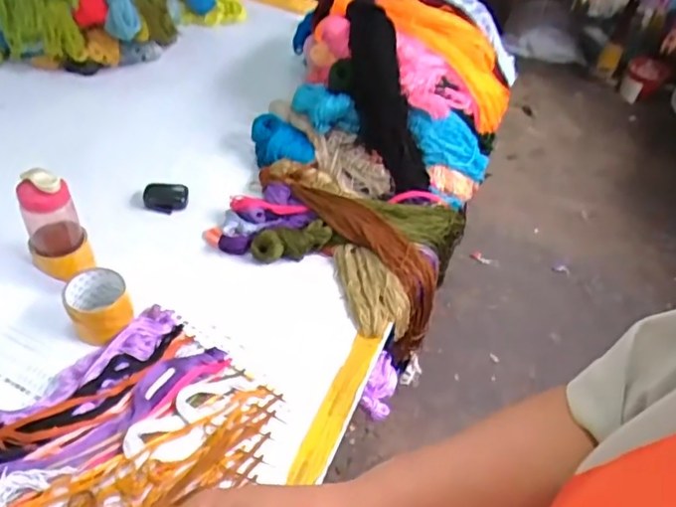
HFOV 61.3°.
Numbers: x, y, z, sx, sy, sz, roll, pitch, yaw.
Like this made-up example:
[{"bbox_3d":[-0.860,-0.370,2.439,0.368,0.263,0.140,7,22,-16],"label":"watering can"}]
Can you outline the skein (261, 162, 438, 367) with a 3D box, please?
[{"bbox_3d":[0.009,-0.040,1.032,0.397,0.145,0.104,46,54,7],"label":"skein"}]

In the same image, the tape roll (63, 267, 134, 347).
[{"bbox_3d":[-0.341,0.075,0.819,0.079,0.068,0.087,-21,52,-26],"label":"tape roll"}]

